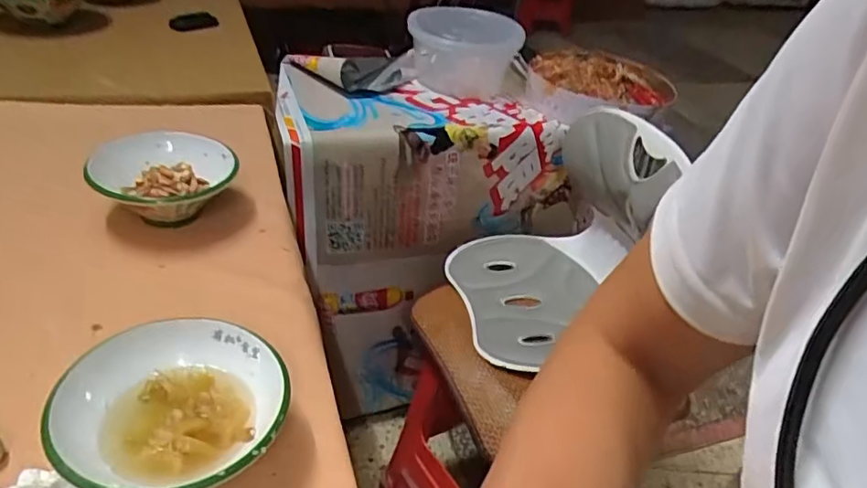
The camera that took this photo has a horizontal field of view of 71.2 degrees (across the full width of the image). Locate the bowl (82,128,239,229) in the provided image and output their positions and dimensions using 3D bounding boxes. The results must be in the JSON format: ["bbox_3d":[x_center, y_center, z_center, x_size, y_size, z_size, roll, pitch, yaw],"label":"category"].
[{"bbox_3d":[-0.368,-0.088,0.849,0.169,0.082,0.207,-6,37,-20],"label":"bowl"}]

